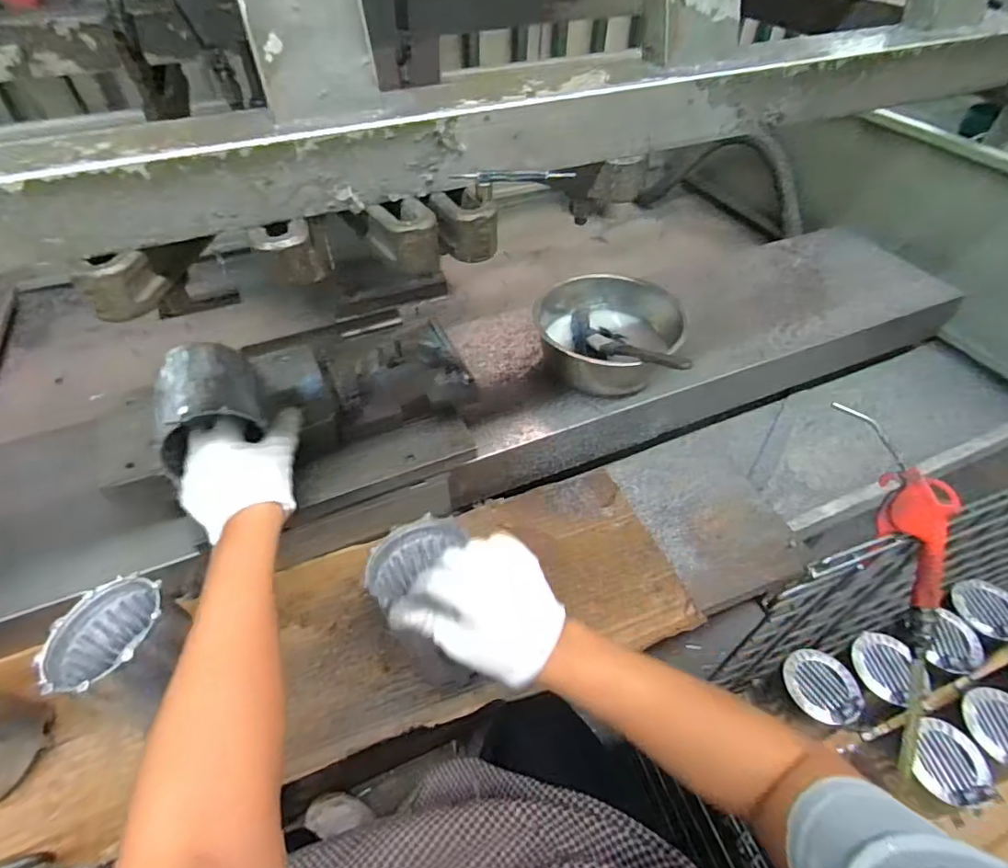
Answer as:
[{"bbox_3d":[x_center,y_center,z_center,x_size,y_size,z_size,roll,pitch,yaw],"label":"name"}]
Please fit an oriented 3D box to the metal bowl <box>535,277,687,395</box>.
[{"bbox_3d":[0.127,-0.133,0.715,0.186,0.081,0.186,-1,47,1],"label":"metal bowl"}]

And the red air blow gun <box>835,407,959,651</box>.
[{"bbox_3d":[0.405,0.095,0.526,0.055,0.058,0.201,-16,93,-12],"label":"red air blow gun"}]

